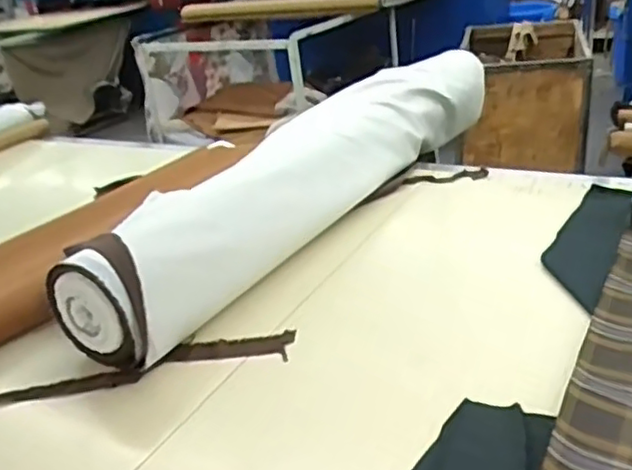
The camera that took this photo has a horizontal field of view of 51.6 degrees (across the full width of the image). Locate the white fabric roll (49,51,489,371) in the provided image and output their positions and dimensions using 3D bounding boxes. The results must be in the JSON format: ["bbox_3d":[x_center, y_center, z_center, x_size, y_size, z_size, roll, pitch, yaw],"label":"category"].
[{"bbox_3d":[0.048,-0.186,1.526,0.221,0.214,1.458,10,30,32],"label":"white fabric roll"}]

